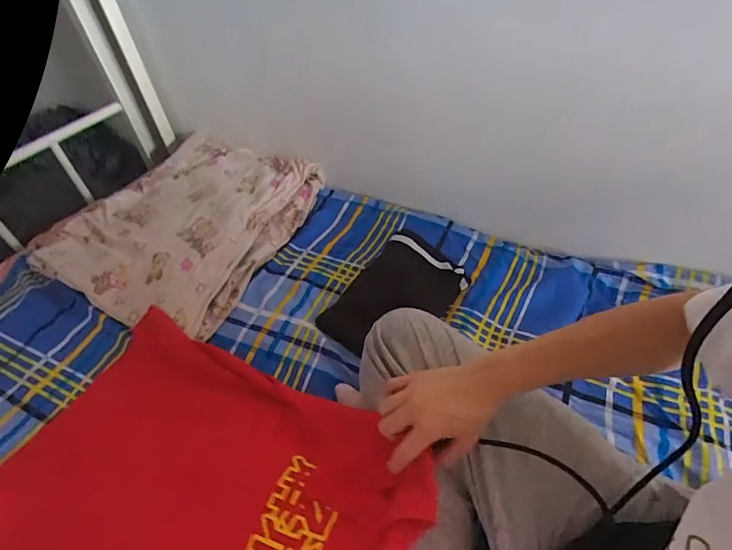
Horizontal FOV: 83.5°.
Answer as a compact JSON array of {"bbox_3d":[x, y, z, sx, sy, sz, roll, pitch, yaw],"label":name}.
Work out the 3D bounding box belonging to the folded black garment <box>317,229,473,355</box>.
[{"bbox_3d":[0.058,0.043,0.759,0.172,0.027,0.250,36,74,11],"label":"folded black garment"}]

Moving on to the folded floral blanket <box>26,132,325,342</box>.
[{"bbox_3d":[-0.397,-0.129,0.898,0.455,0.071,0.511,16,49,19],"label":"folded floral blanket"}]

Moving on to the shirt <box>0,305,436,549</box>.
[{"bbox_3d":[-0.222,0.268,0.474,0.562,0.128,0.410,18,50,22],"label":"shirt"}]

